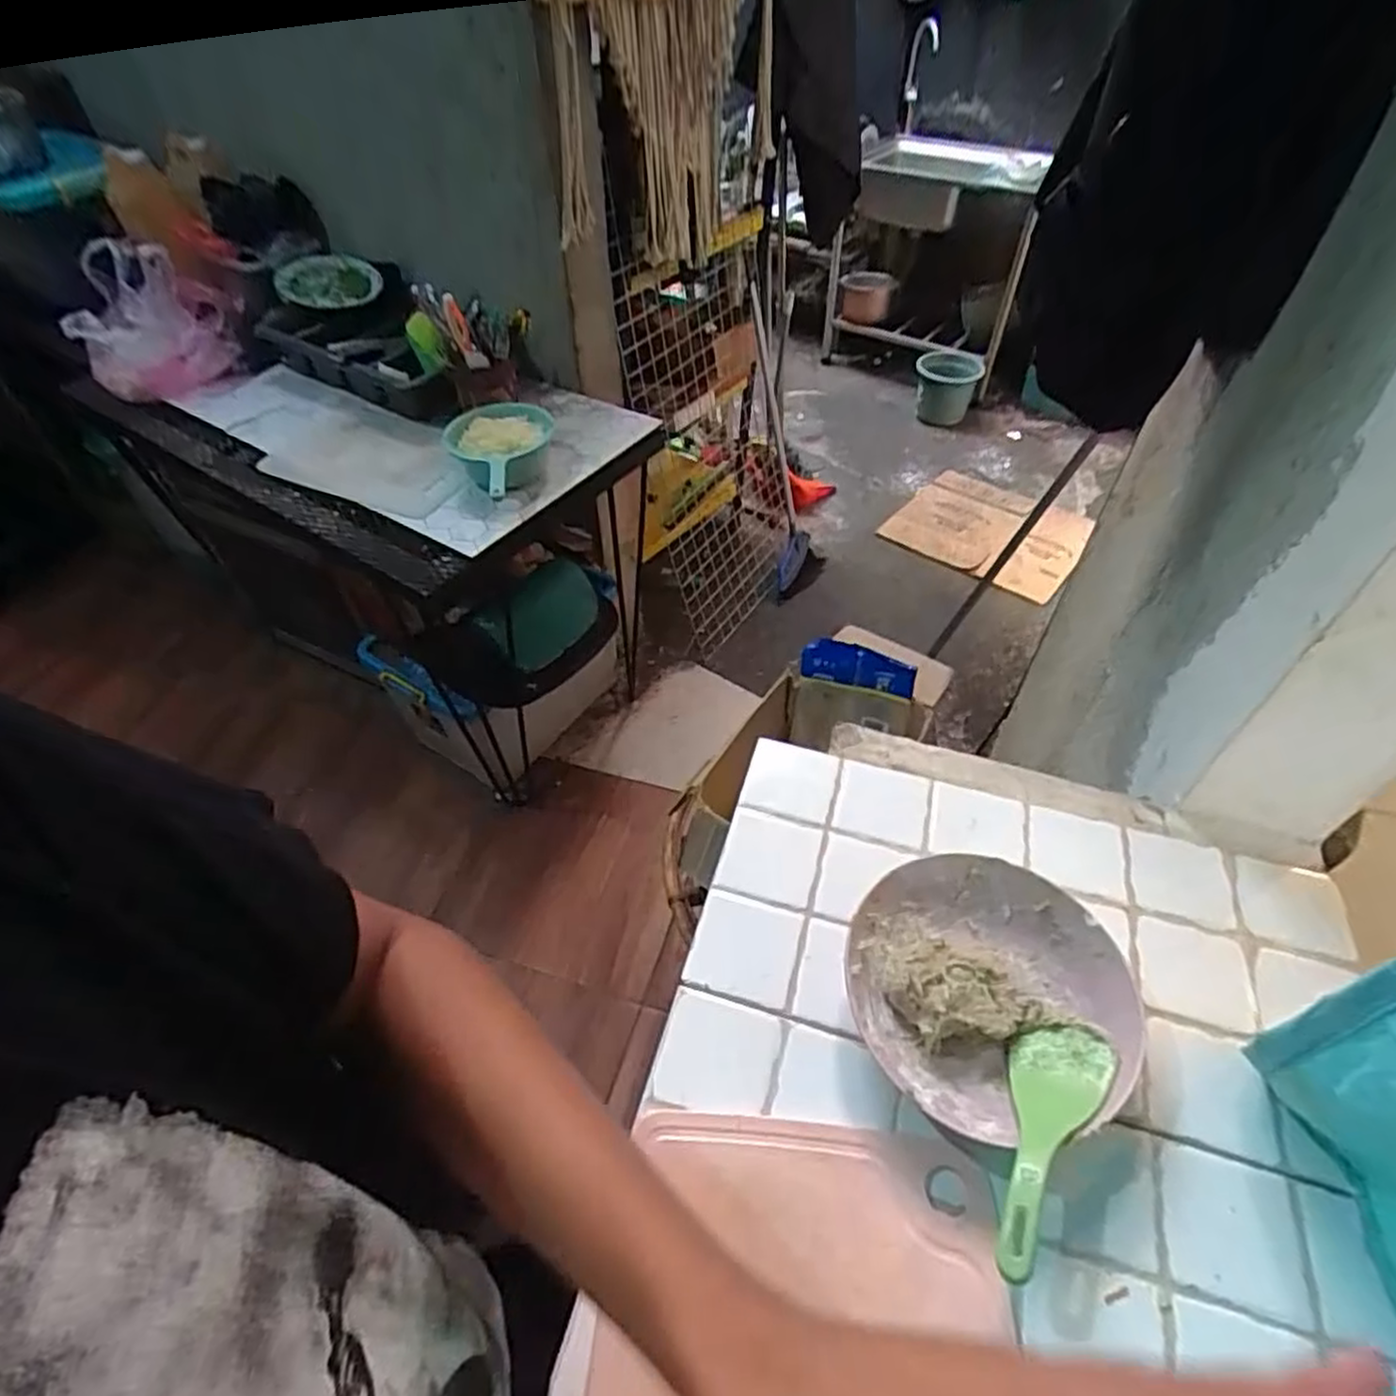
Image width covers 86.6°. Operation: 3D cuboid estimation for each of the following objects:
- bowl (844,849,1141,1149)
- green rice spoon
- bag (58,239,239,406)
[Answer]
[{"bbox_3d":[0.205,0.213,0.534,0.193,0.047,0.186,0,49,0],"label":"bowl"},{"bbox_3d":[0.209,0.268,0.453,0.061,0.018,0.172,-10,15,40],"label":"green rice spoon"},{"bbox_3d":[-1.063,-0.724,1.442,0.184,0.256,0.251,18,51,16],"label":"bag"}]

